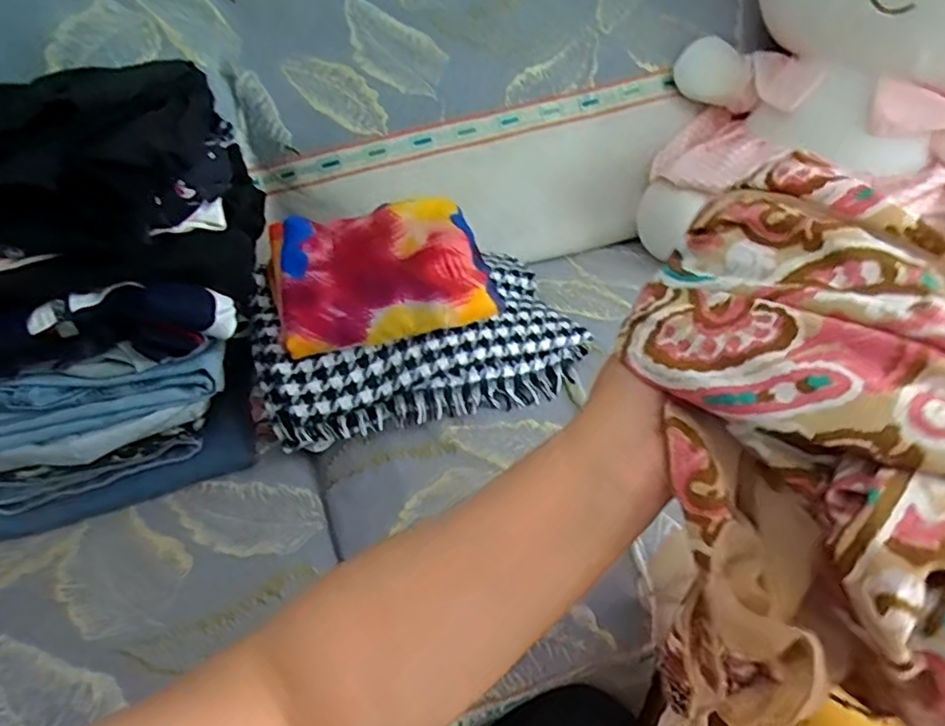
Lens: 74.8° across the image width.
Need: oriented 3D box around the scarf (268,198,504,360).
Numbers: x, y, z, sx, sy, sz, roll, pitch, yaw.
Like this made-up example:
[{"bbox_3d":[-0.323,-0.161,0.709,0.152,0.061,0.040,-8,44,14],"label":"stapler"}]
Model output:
[{"bbox_3d":[-0.097,-0.098,0.643,0.215,0.066,0.164,-15,43,-12],"label":"scarf"}]

